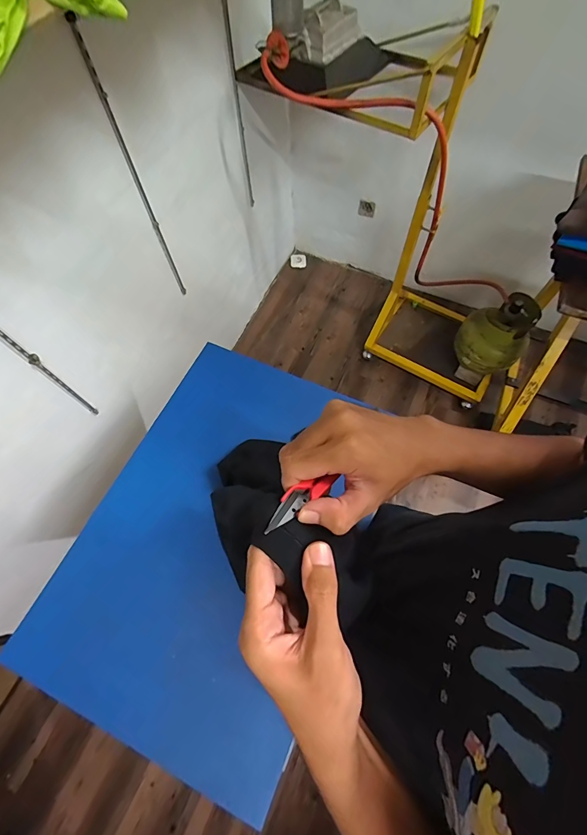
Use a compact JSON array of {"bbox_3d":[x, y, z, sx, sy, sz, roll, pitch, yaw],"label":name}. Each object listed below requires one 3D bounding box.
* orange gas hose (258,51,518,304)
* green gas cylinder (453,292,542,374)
[{"bbox_3d":[0.412,-0.746,1.235,0.400,1.126,0.180,8,80,40],"label":"orange gas hose"},{"bbox_3d":[0.810,-0.336,1.452,0.245,0.291,0.246,41,72,18],"label":"green gas cylinder"}]

